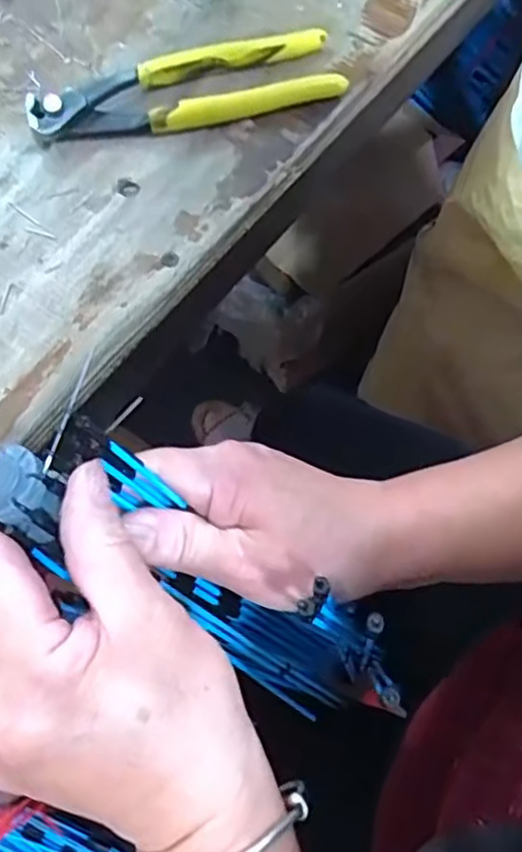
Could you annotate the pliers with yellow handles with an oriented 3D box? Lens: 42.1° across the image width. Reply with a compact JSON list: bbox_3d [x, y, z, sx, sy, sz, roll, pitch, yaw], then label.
[{"bbox_3d":[-0.040,-0.178,0.360,0.161,0.018,0.045,-11,67,-3],"label":"pliers with yellow handles"}]

